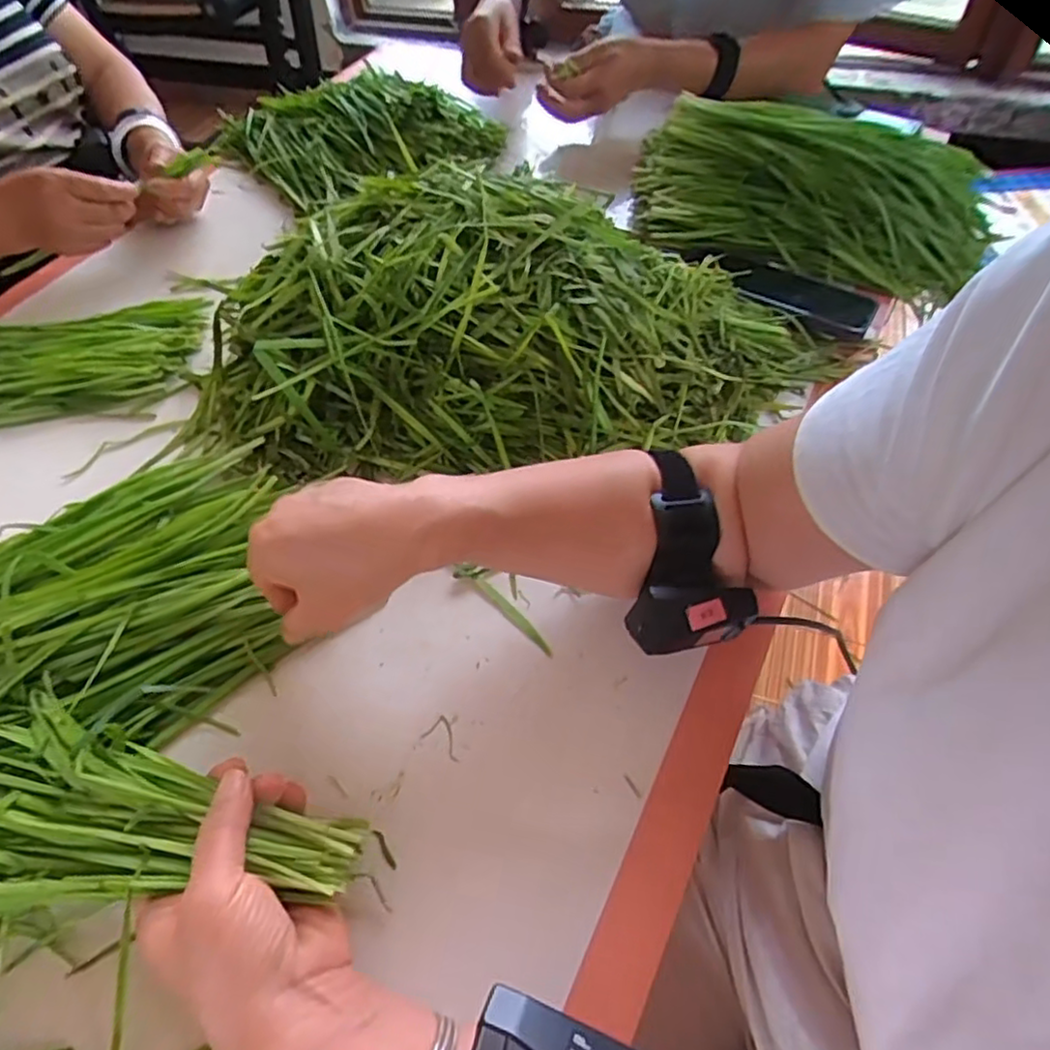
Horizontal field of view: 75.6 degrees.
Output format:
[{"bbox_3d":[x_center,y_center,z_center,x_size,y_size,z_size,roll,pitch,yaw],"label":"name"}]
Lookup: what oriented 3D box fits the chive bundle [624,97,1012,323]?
[{"bbox_3d":[0.260,-0.305,0.620,0.314,0.099,0.138,7,54,9],"label":"chive bundle"}]

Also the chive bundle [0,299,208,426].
[{"bbox_3d":[-0.453,-0.137,0.600,0.321,0.033,0.157,-16,54,-8],"label":"chive bundle"}]

